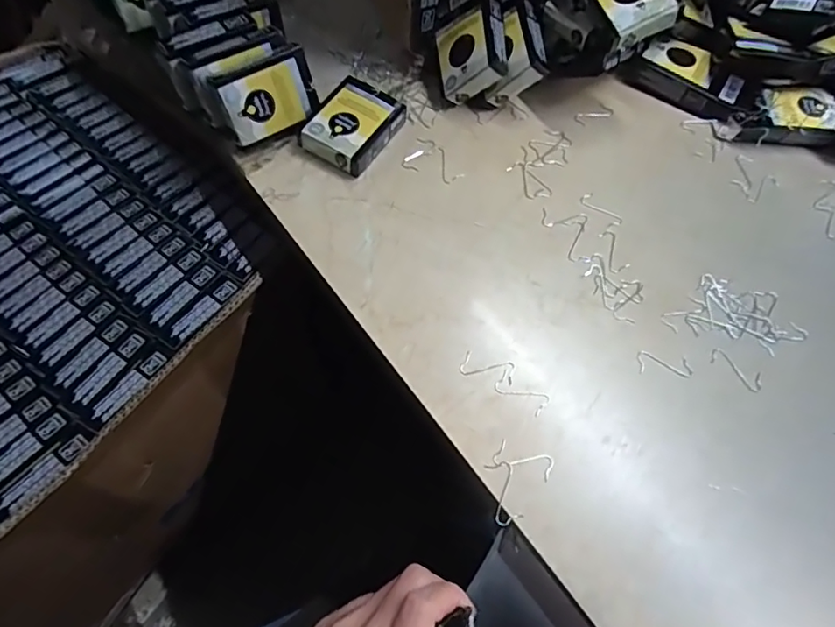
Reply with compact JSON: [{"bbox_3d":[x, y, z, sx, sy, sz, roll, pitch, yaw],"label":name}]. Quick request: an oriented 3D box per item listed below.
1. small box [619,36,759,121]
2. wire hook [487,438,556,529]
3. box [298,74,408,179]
[{"bbox_3d":[0.237,-0.202,0.467,0.104,0.026,0.051,34,66,13],"label":"small box"},{"bbox_3d":[0.056,0.098,0.317,0.034,0.004,0.049,33,65,12],"label":"wire hook"},{"bbox_3d":[-0.049,-0.148,0.425,0.056,0.025,0.075,30,65,11],"label":"box"}]

